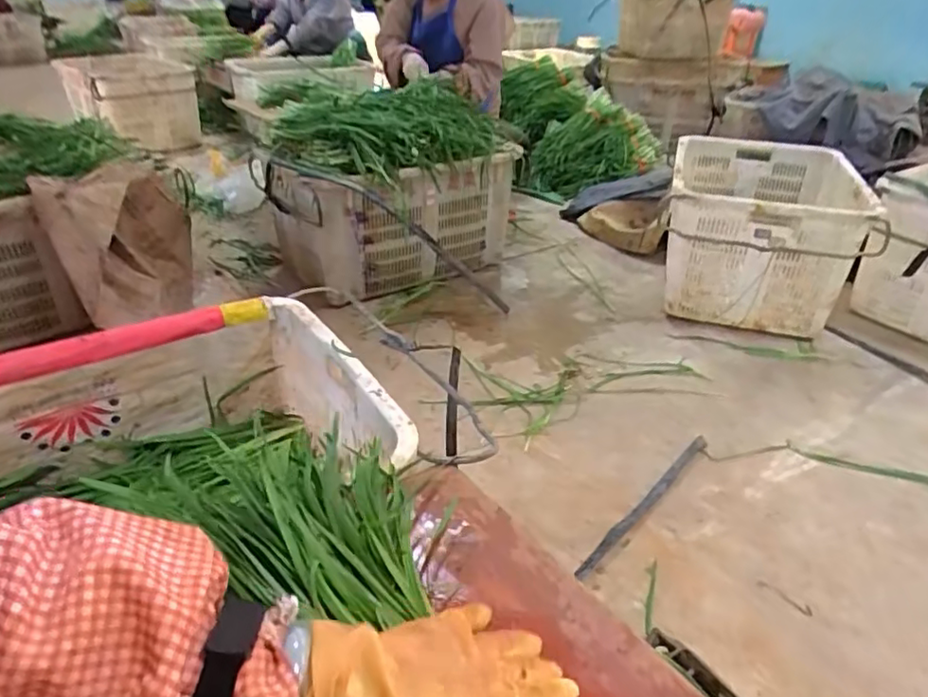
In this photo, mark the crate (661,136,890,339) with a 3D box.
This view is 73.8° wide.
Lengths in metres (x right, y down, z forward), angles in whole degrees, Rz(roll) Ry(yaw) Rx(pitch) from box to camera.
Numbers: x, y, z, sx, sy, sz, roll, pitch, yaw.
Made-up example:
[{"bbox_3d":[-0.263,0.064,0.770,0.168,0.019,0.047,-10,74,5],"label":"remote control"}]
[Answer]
[{"bbox_3d":[0.836,-0.339,1.766,0.487,0.366,0.651,13,35,15],"label":"crate"}]

